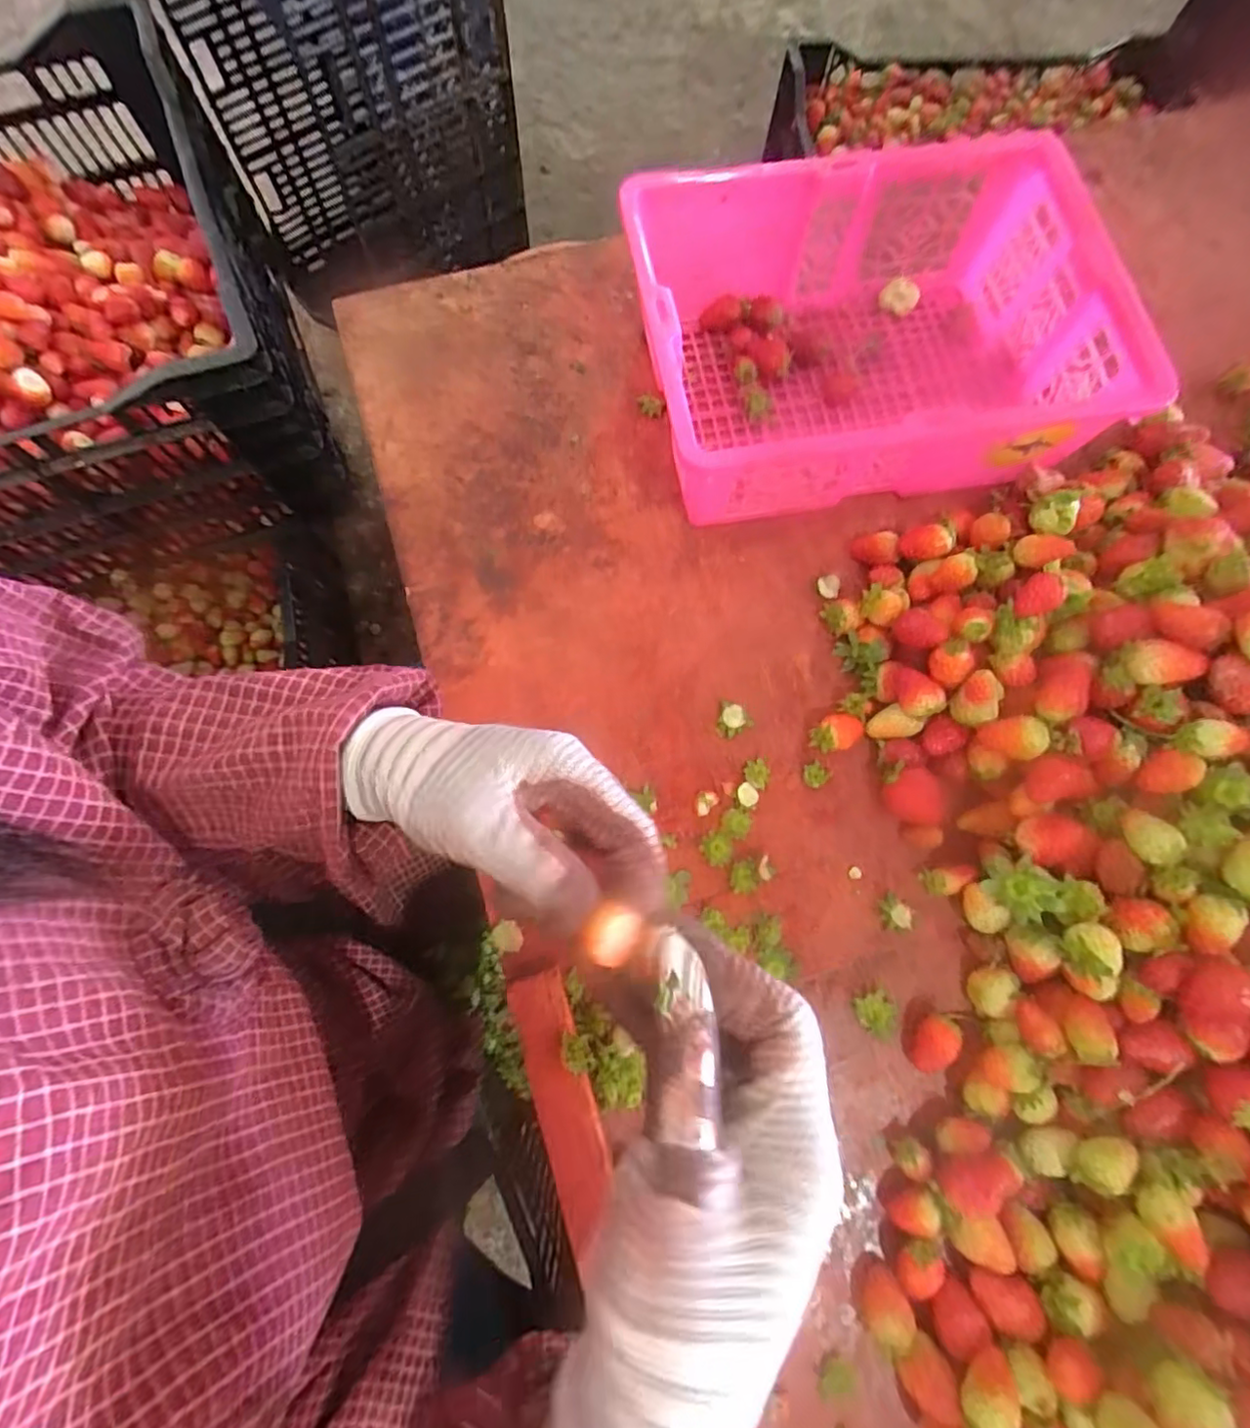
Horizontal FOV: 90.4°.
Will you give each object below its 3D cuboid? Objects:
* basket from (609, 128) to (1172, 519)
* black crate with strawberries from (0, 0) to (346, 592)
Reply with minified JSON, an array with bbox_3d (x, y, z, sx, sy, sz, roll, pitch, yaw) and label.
[{"bbox_3d":[0.148,-0.233,0.395,0.266,0.097,0.192,-8,75,-4],"label":"basket"},{"bbox_3d":[-0.610,-0.320,0.572,0.566,0.226,0.394,-21,76,-7],"label":"black crate with strawberries"}]

